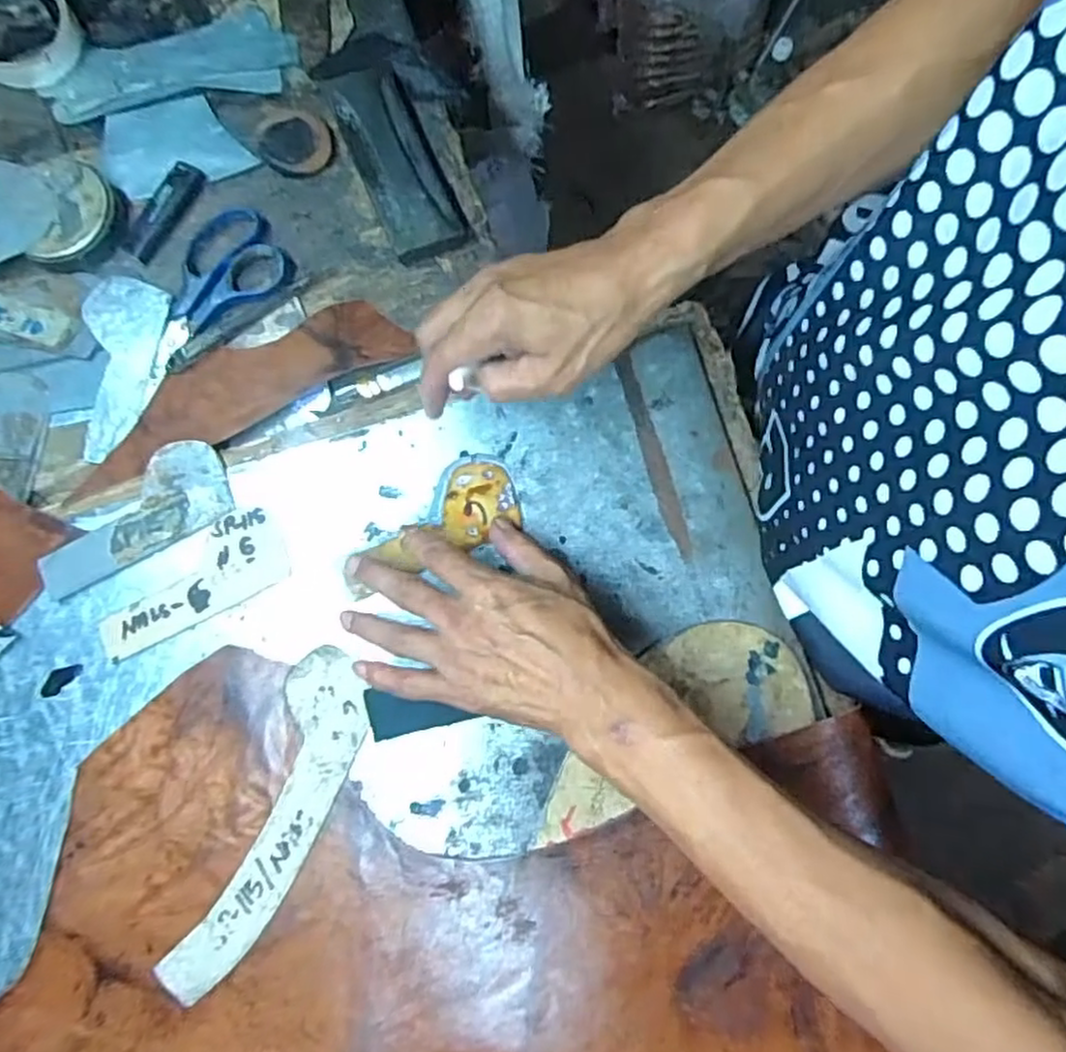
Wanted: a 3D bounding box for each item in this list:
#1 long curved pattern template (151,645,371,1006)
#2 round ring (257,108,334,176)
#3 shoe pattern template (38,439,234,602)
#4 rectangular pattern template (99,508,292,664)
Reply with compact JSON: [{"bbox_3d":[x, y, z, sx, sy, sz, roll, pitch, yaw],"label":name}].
[{"bbox_3d":[-0.155,0.175,0.421,0.056,0.004,0.205,25,80,4],"label":"long curved pattern template"},{"bbox_3d":[-0.175,-0.283,0.520,0.052,0.009,0.053,0,79,0],"label":"round ring"},{"bbox_3d":[-0.257,-0.008,0.452,0.126,0.004,0.056,-28,86,-5],"label":"shoe pattern template"},{"bbox_3d":[-0.216,0.035,0.446,0.121,0.004,0.051,-28,81,-5],"label":"rectangular pattern template"}]

